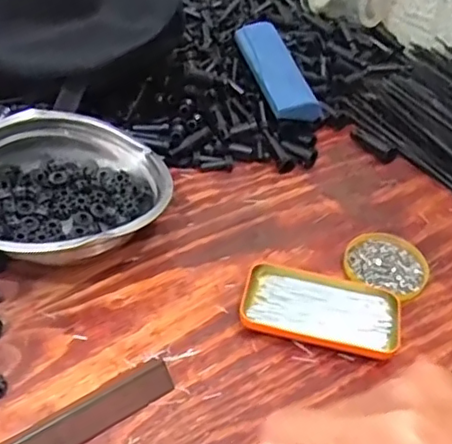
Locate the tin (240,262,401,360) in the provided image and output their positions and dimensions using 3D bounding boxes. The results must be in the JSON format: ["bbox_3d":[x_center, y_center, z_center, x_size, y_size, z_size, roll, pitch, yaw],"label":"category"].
[{"bbox_3d":[0.087,0.079,0.563,0.140,0.019,0.082,12,43,6],"label":"tin"}]

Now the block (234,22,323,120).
[{"bbox_3d":[0.064,-0.198,0.778,0.059,0.023,0.166,-12,58,-19],"label":"block"}]

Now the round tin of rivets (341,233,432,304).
[{"bbox_3d":[0.163,0.044,0.621,0.083,0.014,0.078,4,42,-3],"label":"round tin of rivets"}]

